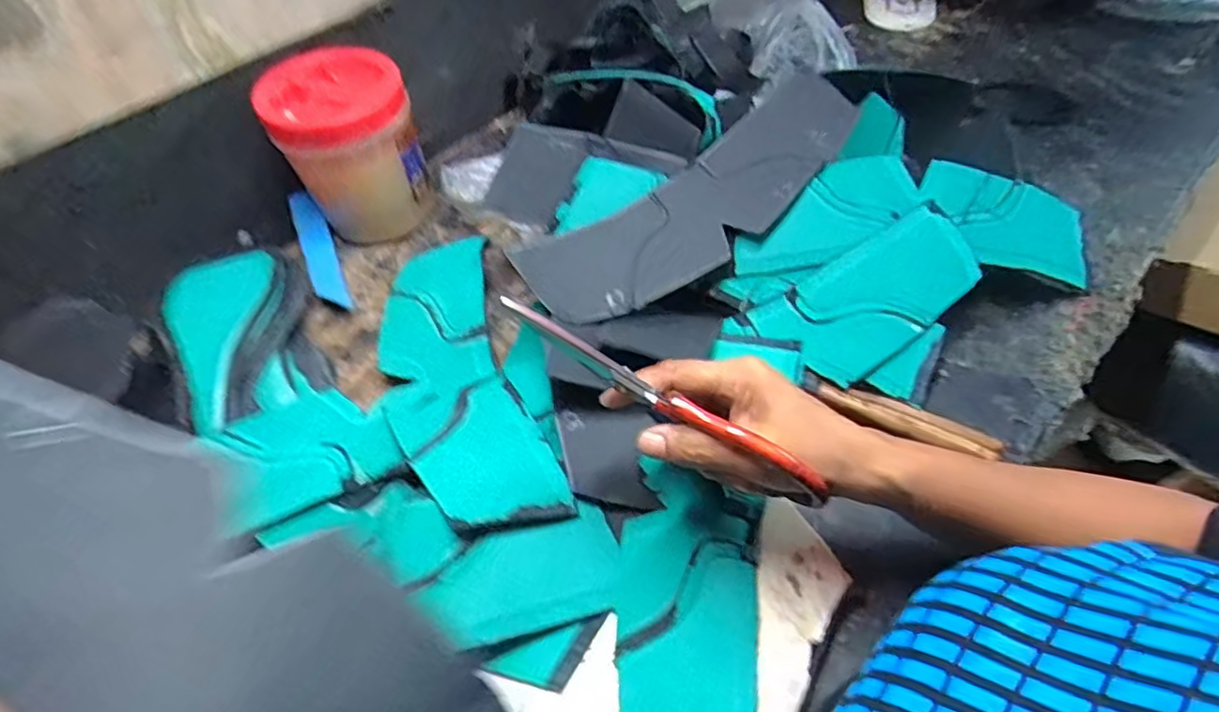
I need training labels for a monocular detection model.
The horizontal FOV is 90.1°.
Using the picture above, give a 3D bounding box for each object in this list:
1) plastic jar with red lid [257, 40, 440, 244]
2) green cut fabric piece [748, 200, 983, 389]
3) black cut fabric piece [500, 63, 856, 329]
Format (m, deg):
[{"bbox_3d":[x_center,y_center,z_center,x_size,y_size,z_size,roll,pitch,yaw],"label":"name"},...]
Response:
[{"bbox_3d":[-0.237,-0.196,0.576,0.113,0.134,0.113,-2,54,3],"label":"plastic jar with red lid"},{"bbox_3d":[0.206,-0.046,0.467,0.175,0.010,0.085,-31,69,-7],"label":"green cut fabric piece"},{"bbox_3d":[0.075,-0.125,0.483,0.306,0.025,0.093,-37,77,-9],"label":"black cut fabric piece"}]

